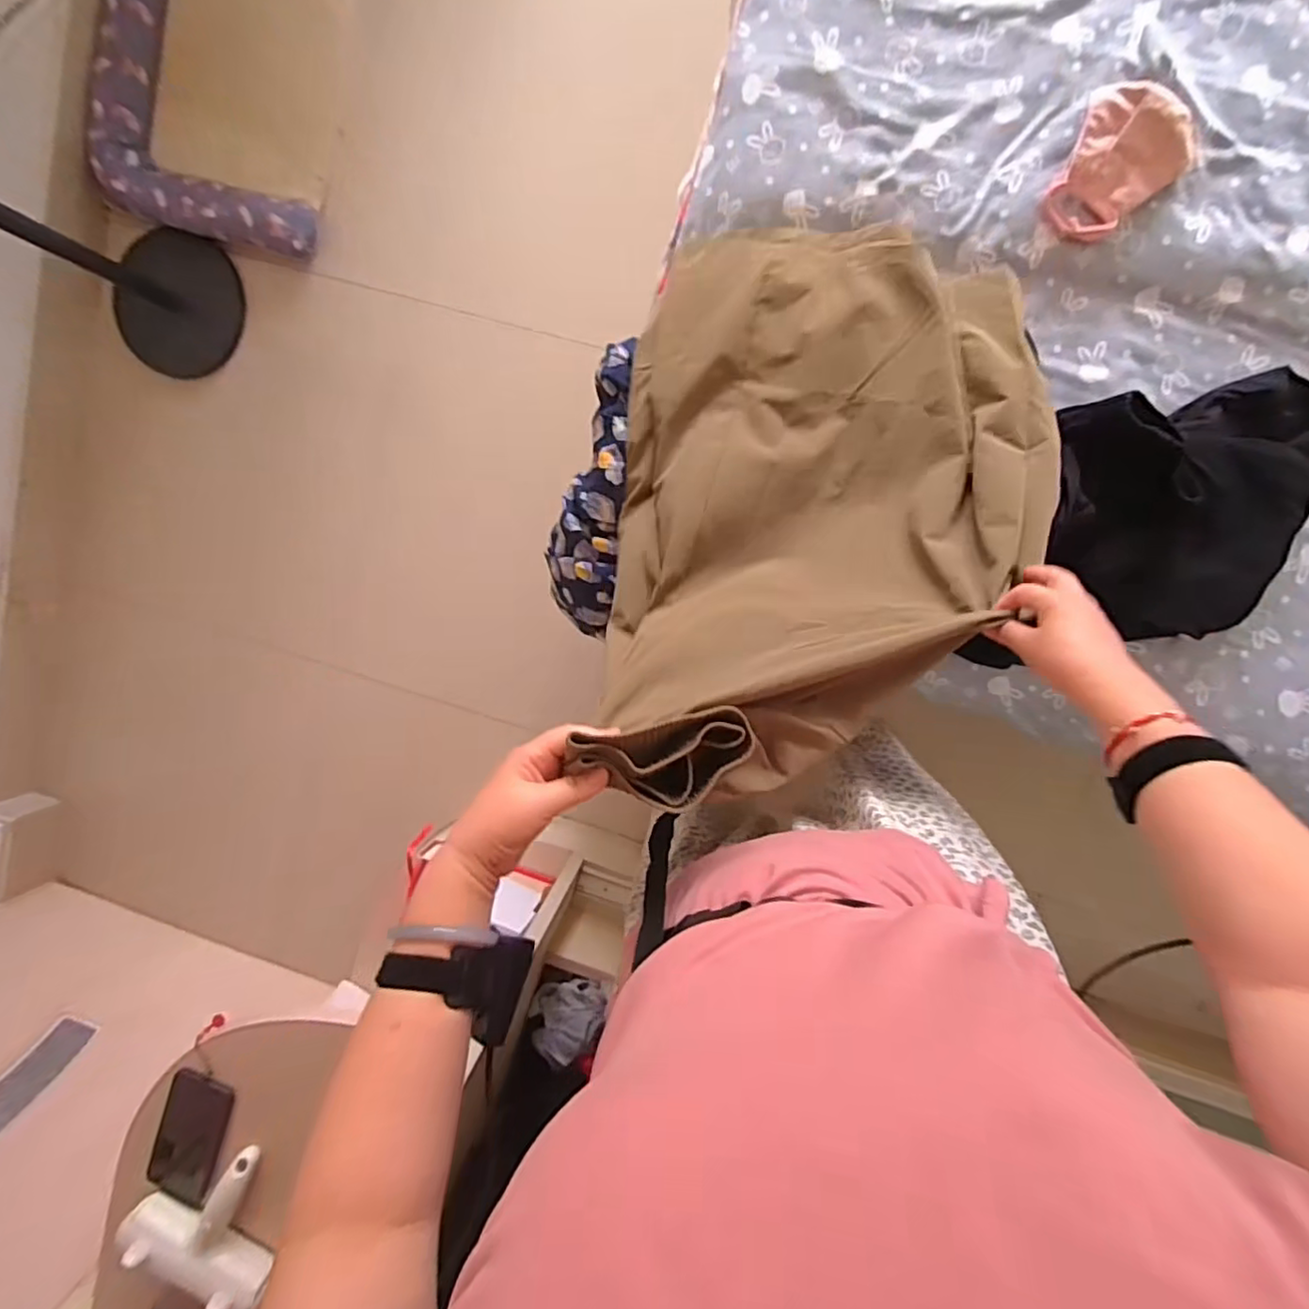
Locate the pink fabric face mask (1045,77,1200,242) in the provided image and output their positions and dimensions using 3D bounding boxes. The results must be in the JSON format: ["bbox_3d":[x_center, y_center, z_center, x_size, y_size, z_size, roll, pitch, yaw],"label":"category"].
[{"bbox_3d":[0.478,-0.518,0.652,0.147,0.033,0.115,-35,93,9],"label":"pink fabric face mask"}]

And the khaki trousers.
[{"bbox_3d":[0.171,-0.179,0.622,0.425,0.242,0.538,8,99,5],"label":"khaki trousers"}]

